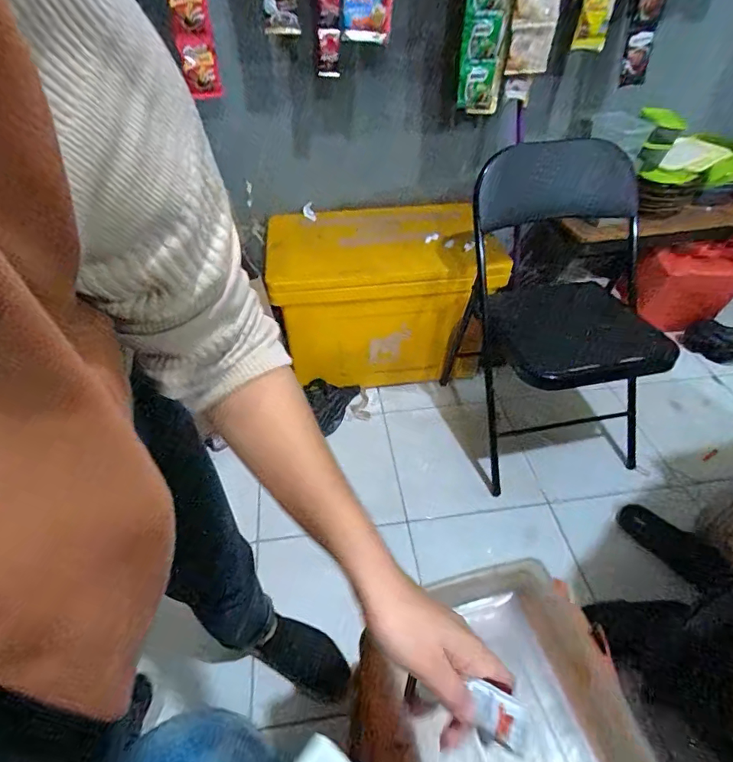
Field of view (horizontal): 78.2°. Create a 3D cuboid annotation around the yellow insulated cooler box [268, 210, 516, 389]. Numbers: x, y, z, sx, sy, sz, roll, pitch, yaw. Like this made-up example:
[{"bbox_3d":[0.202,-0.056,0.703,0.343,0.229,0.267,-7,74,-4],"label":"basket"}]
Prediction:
[{"bbox_3d":[0.069,-0.289,1.558,0.683,0.453,0.428,-1,44,-1],"label":"yellow insulated cooler box"}]

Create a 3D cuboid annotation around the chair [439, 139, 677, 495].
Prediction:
[{"bbox_3d":[0.561,-0.179,1.249,0.513,0.770,0.513,-8,44,-8],"label":"chair"}]

